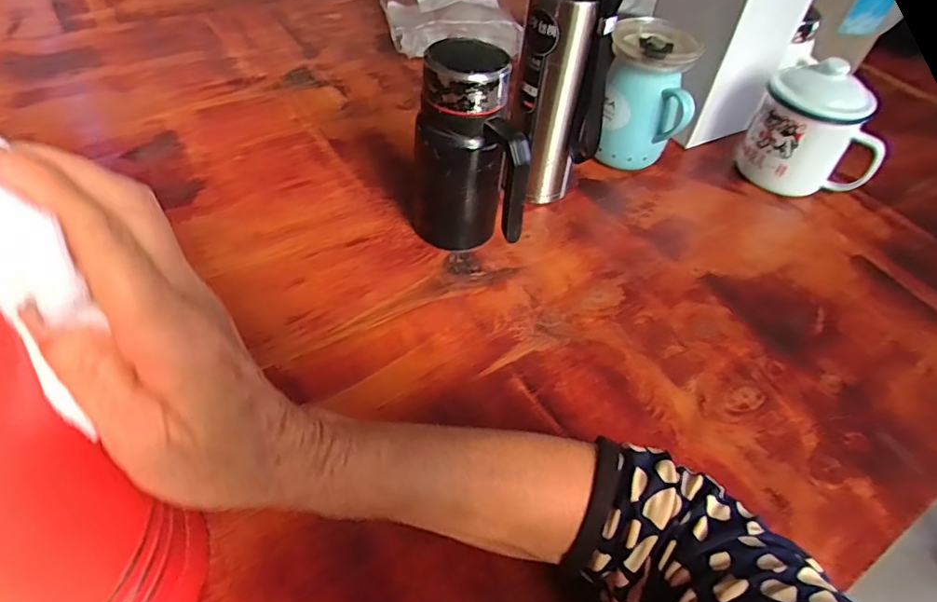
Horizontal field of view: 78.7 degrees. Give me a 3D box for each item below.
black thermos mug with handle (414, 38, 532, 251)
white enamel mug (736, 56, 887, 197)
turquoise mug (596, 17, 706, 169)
[{"bbox_3d":[0.001,-0.110,0.448,0.083,0.162,0.087,1,48,-5],"label":"black thermos mug with handle"},{"bbox_3d":[0.359,-0.173,0.584,0.128,0.118,0.104,33,53,22],"label":"white enamel mug"},{"bbox_3d":[0.173,-0.200,0.575,0.078,0.126,0.104,8,48,1],"label":"turquoise mug"}]

